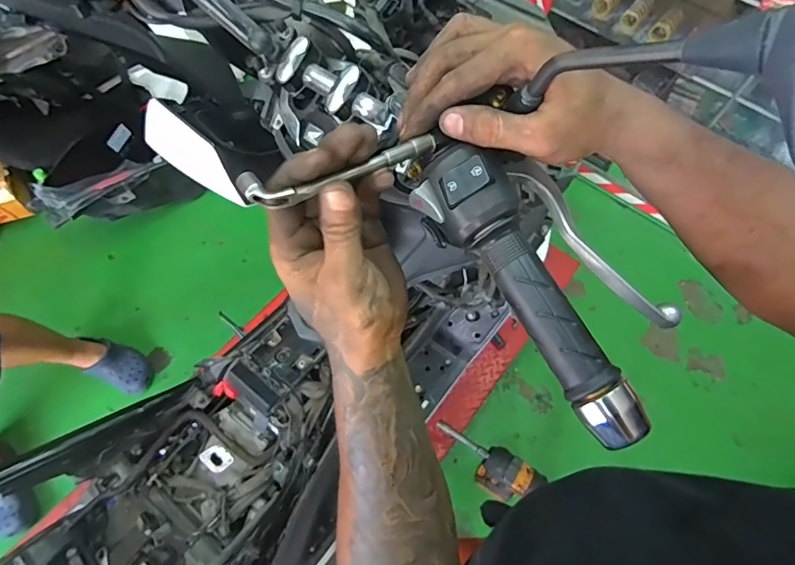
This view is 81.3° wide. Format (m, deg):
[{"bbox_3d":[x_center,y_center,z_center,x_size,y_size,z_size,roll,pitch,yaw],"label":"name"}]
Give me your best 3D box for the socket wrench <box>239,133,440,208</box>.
[{"bbox_3d":[-0.031,-0.069,0.276,0.122,0.007,0.025,-19,65,-18],"label":"socket wrench"}]

